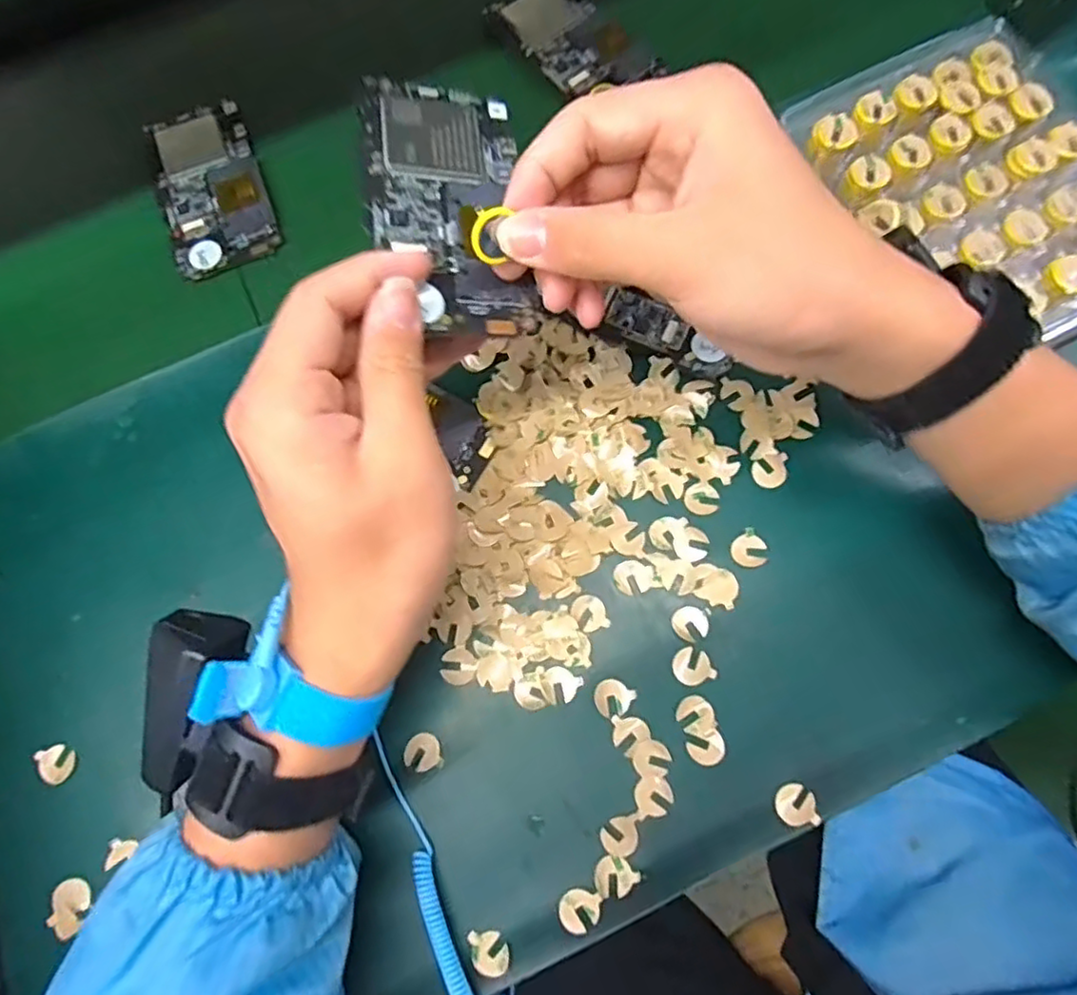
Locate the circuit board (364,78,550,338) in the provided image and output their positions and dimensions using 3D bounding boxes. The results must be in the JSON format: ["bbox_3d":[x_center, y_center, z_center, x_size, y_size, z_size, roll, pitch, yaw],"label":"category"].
[{"bbox_3d":[-0.037,-0.122,0.272,0.062,0.005,0.121,-4,74,-18],"label":"circuit board"}]

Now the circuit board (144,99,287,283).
[{"bbox_3d":[-0.209,-0.198,0.426,0.065,0.007,0.118,-20,73,-3],"label":"circuit board"}]

